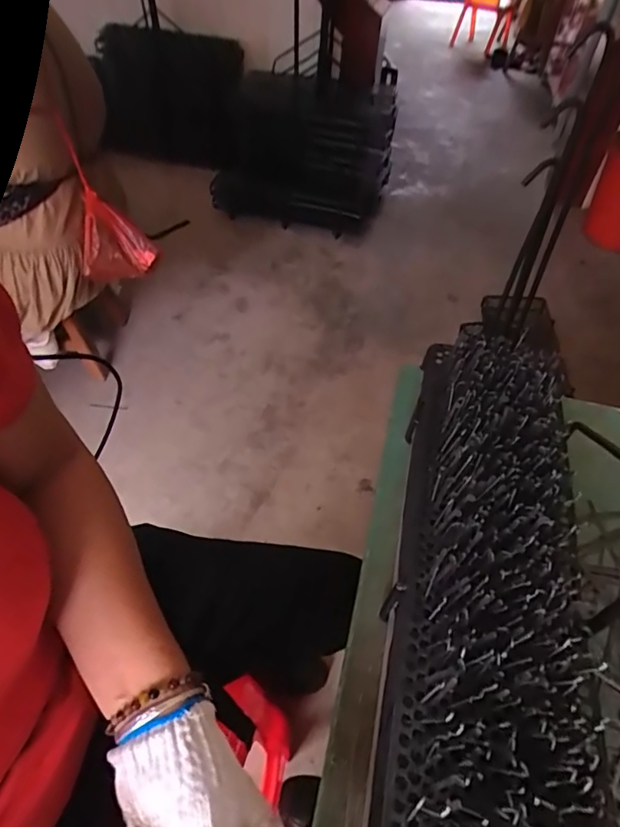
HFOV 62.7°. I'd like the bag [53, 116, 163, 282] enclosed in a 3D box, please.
[{"bbox_3d":[-0.443,-0.462,1.145,0.167,0.320,0.042,-3,27,-9],"label":"bag"}]

